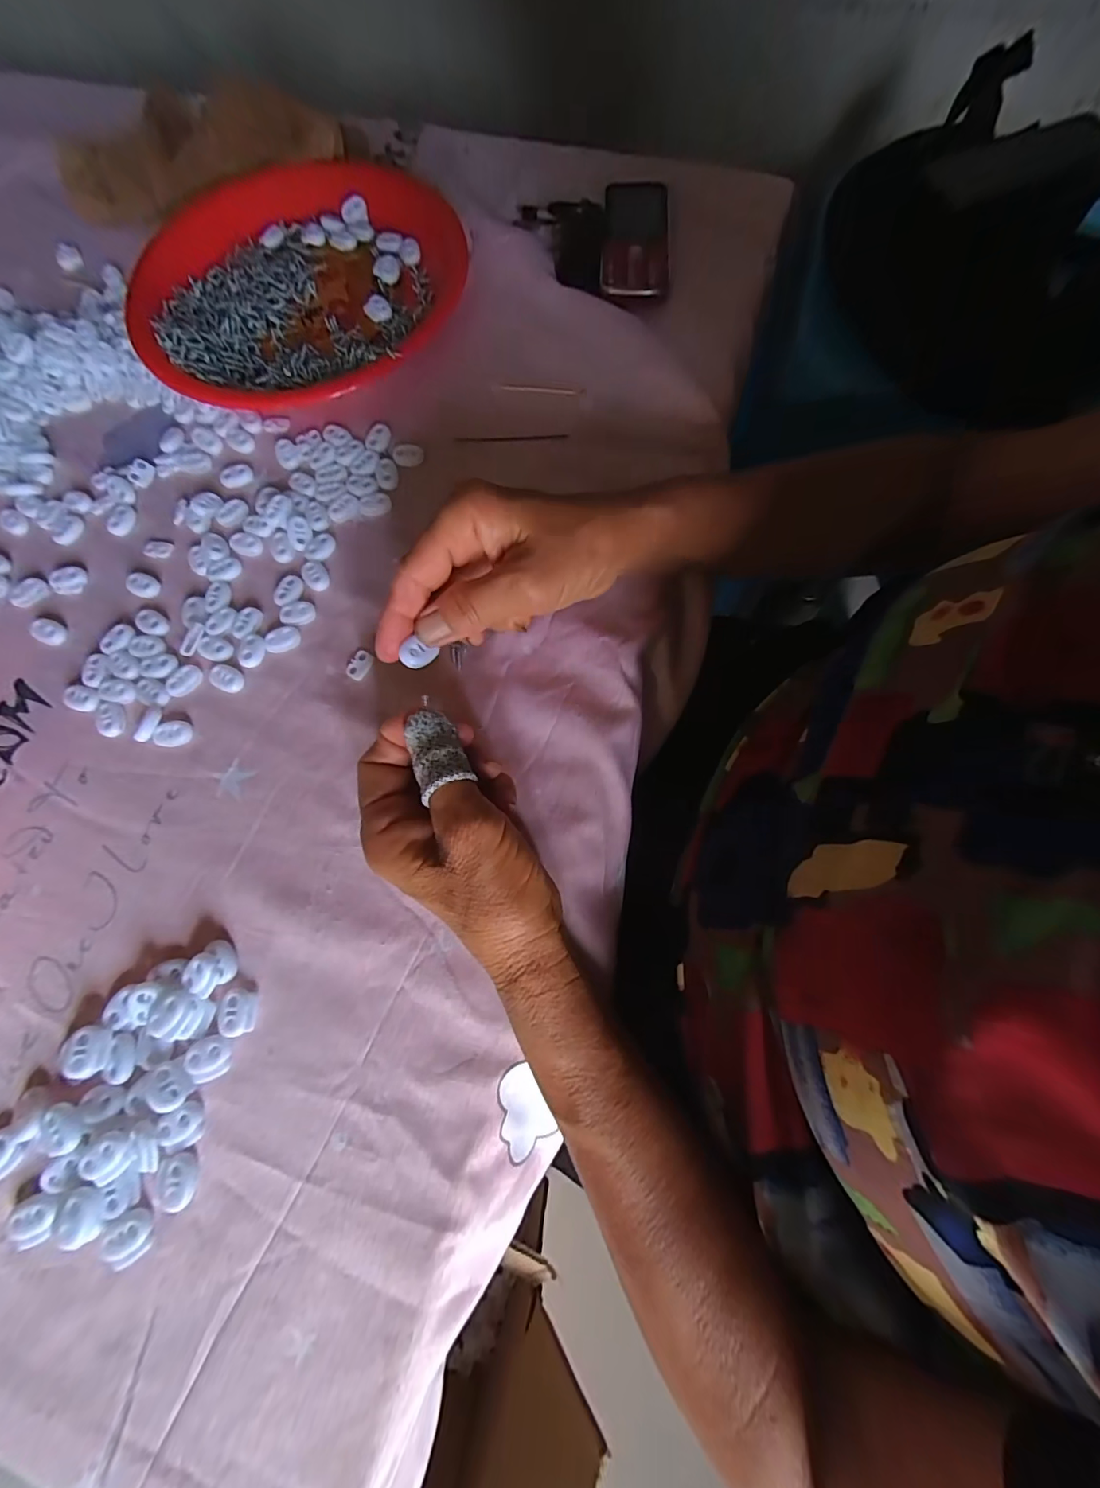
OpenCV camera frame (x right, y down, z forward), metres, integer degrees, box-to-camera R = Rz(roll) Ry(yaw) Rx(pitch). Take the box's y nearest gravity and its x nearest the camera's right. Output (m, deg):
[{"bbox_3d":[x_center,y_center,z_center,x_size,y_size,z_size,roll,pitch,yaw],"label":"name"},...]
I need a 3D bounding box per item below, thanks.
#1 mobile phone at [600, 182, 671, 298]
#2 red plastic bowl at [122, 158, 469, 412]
[{"bbox_3d":[0.069,-0.400,0.383,0.053,0.012,0.122,3,75,3],"label":"mobile phone"},{"bbox_3d":[-0.196,-0.363,0.380,0.230,0.025,0.258,34,79,10],"label":"red plastic bowl"}]

